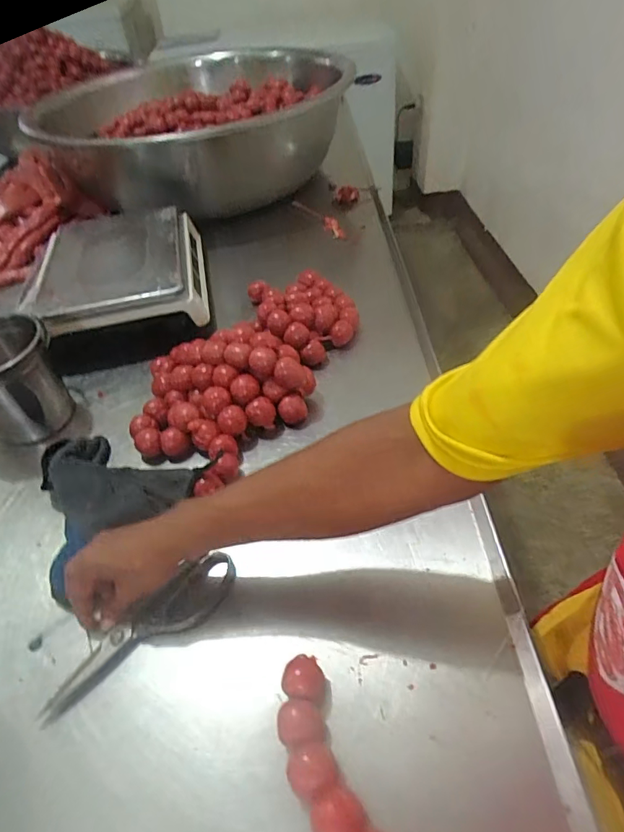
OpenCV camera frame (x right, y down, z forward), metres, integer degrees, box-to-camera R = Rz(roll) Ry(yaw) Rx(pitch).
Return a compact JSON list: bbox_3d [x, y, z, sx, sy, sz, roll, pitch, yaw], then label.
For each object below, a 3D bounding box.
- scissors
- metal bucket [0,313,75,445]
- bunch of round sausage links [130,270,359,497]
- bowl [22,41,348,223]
[{"bbox_3d":[-0.159,0.207,0.459,0.206,0.023,0.052,-34,53,-25],"label":"scissors"},{"bbox_3d":[-0.403,-0.046,0.636,0.111,0.143,0.106,-3,48,3],"label":"metal bucket"},{"bbox_3d":[-0.084,-0.094,0.689,0.233,0.088,0.419,25,55,25],"label":"bunch of round sausage links"},{"bbox_3d":[-0.281,-0.674,1.159,0.671,0.260,0.717,-2,47,3],"label":"bowl"}]

